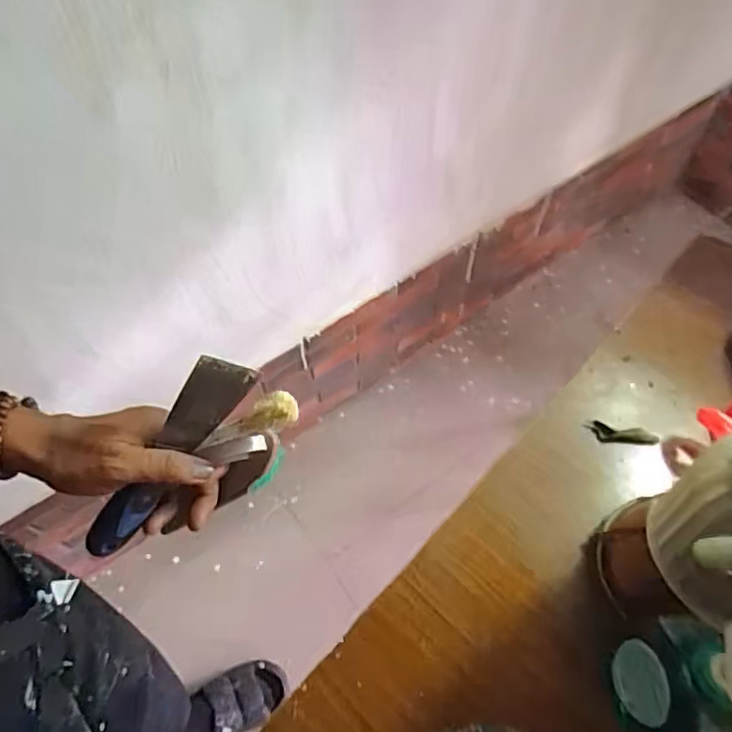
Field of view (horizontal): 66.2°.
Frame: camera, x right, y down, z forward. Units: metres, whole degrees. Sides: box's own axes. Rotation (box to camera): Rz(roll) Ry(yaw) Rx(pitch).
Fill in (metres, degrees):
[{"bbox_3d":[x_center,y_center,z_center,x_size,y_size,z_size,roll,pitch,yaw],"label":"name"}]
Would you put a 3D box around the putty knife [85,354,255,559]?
[{"bbox_3d":[-0.148,0.068,0.403,0.191,0.041,0.021,-52,39,14],"label":"putty knife"}]

